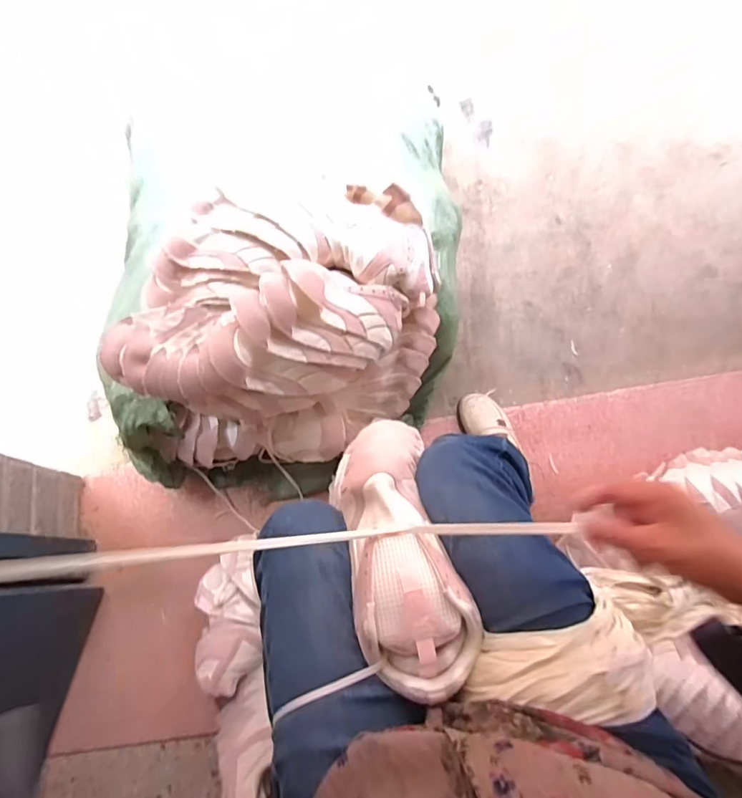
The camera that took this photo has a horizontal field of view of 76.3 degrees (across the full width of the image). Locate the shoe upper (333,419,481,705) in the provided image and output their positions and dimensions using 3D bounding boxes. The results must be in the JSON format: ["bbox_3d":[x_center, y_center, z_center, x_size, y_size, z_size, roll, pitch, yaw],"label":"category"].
[{"bbox_3d":[0.027,0.139,0.493,0.109,0.105,0.292,-11,55,-3],"label":"shoe upper"}]

